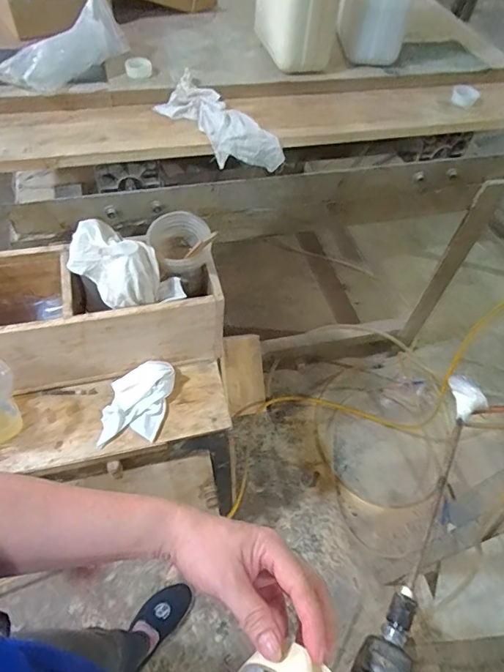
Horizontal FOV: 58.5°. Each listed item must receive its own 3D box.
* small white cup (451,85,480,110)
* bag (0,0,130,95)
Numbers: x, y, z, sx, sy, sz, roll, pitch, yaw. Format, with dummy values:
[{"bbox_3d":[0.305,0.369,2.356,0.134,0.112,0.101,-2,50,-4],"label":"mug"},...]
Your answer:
[{"bbox_3d":[0.449,-0.508,0.952,0.049,0.023,0.059,30,57,15],"label":"small white cup"},{"bbox_3d":[-0.340,-0.512,0.816,0.239,0.109,0.079,-34,64,-25],"label":"bag"}]

